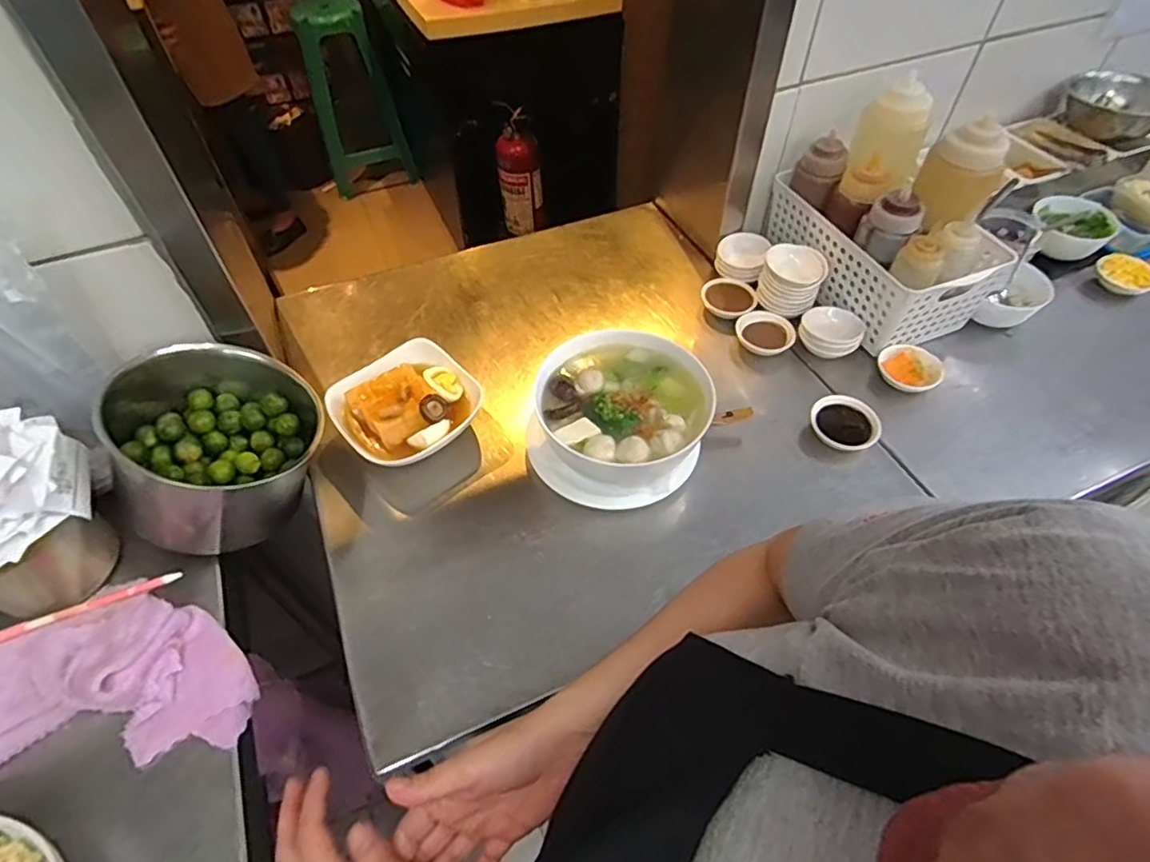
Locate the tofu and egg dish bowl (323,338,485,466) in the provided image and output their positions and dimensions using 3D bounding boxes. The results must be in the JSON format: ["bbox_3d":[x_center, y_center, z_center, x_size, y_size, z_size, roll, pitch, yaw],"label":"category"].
[{"bbox_3d":[-0.190,-0.029,0.693,0.149,0.064,0.133,-36,59,-24],"label":"tofu and egg dish bowl"}]

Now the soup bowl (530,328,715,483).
[{"bbox_3d":[0.051,-0.020,0.670,0.179,0.081,0.171,0,52,1],"label":"soup bowl"}]

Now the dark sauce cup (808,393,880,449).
[{"bbox_3d":[0.308,-0.008,0.695,0.074,0.025,0.069,0,52,1],"label":"dark sauce cup"}]

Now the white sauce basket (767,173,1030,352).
[{"bbox_3d":[0.387,-0.235,0.810,0.149,0.115,0.265,-22,55,-16],"label":"white sauce basket"}]

